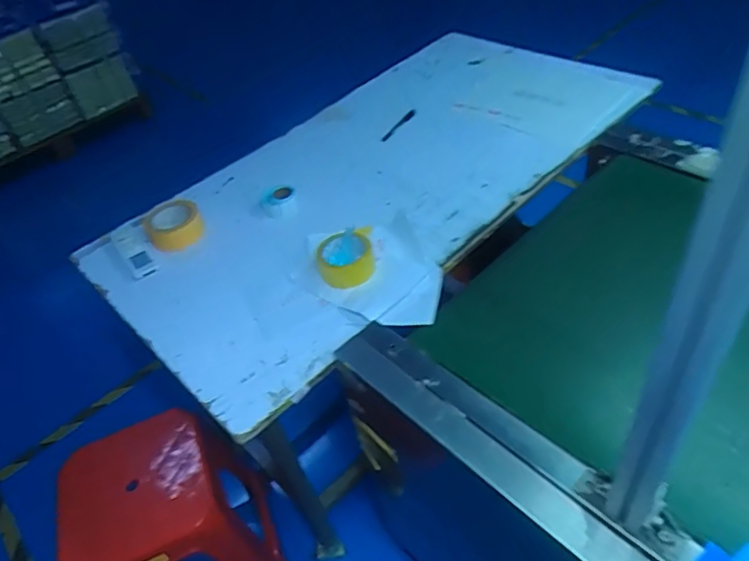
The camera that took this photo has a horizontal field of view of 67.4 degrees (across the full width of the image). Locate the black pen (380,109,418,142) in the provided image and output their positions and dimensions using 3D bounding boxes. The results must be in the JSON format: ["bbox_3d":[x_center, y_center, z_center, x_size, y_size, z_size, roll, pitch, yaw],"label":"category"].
[{"bbox_3d":[0.061,-0.374,1.356,0.017,0.009,0.155,19,52,28],"label":"black pen"}]

